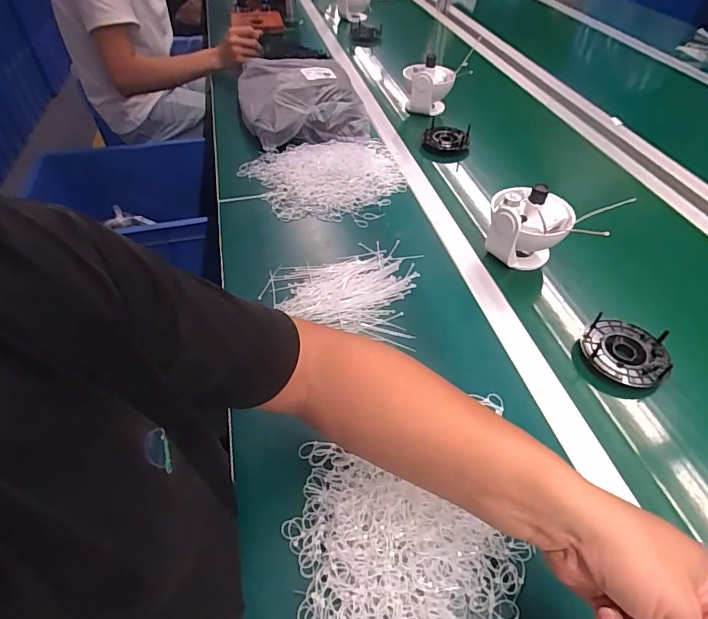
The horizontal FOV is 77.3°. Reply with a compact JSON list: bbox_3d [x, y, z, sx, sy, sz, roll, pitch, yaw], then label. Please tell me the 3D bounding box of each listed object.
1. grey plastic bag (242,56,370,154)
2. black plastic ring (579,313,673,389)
[{"bbox_3d":[-0.119,-0.459,0.960,0.243,0.079,0.287,-12,48,-12],"label":"grey plastic bag"},{"bbox_3d":[0.337,0.058,0.558,0.094,0.041,0.090,0,47,0],"label":"black plastic ring"}]

